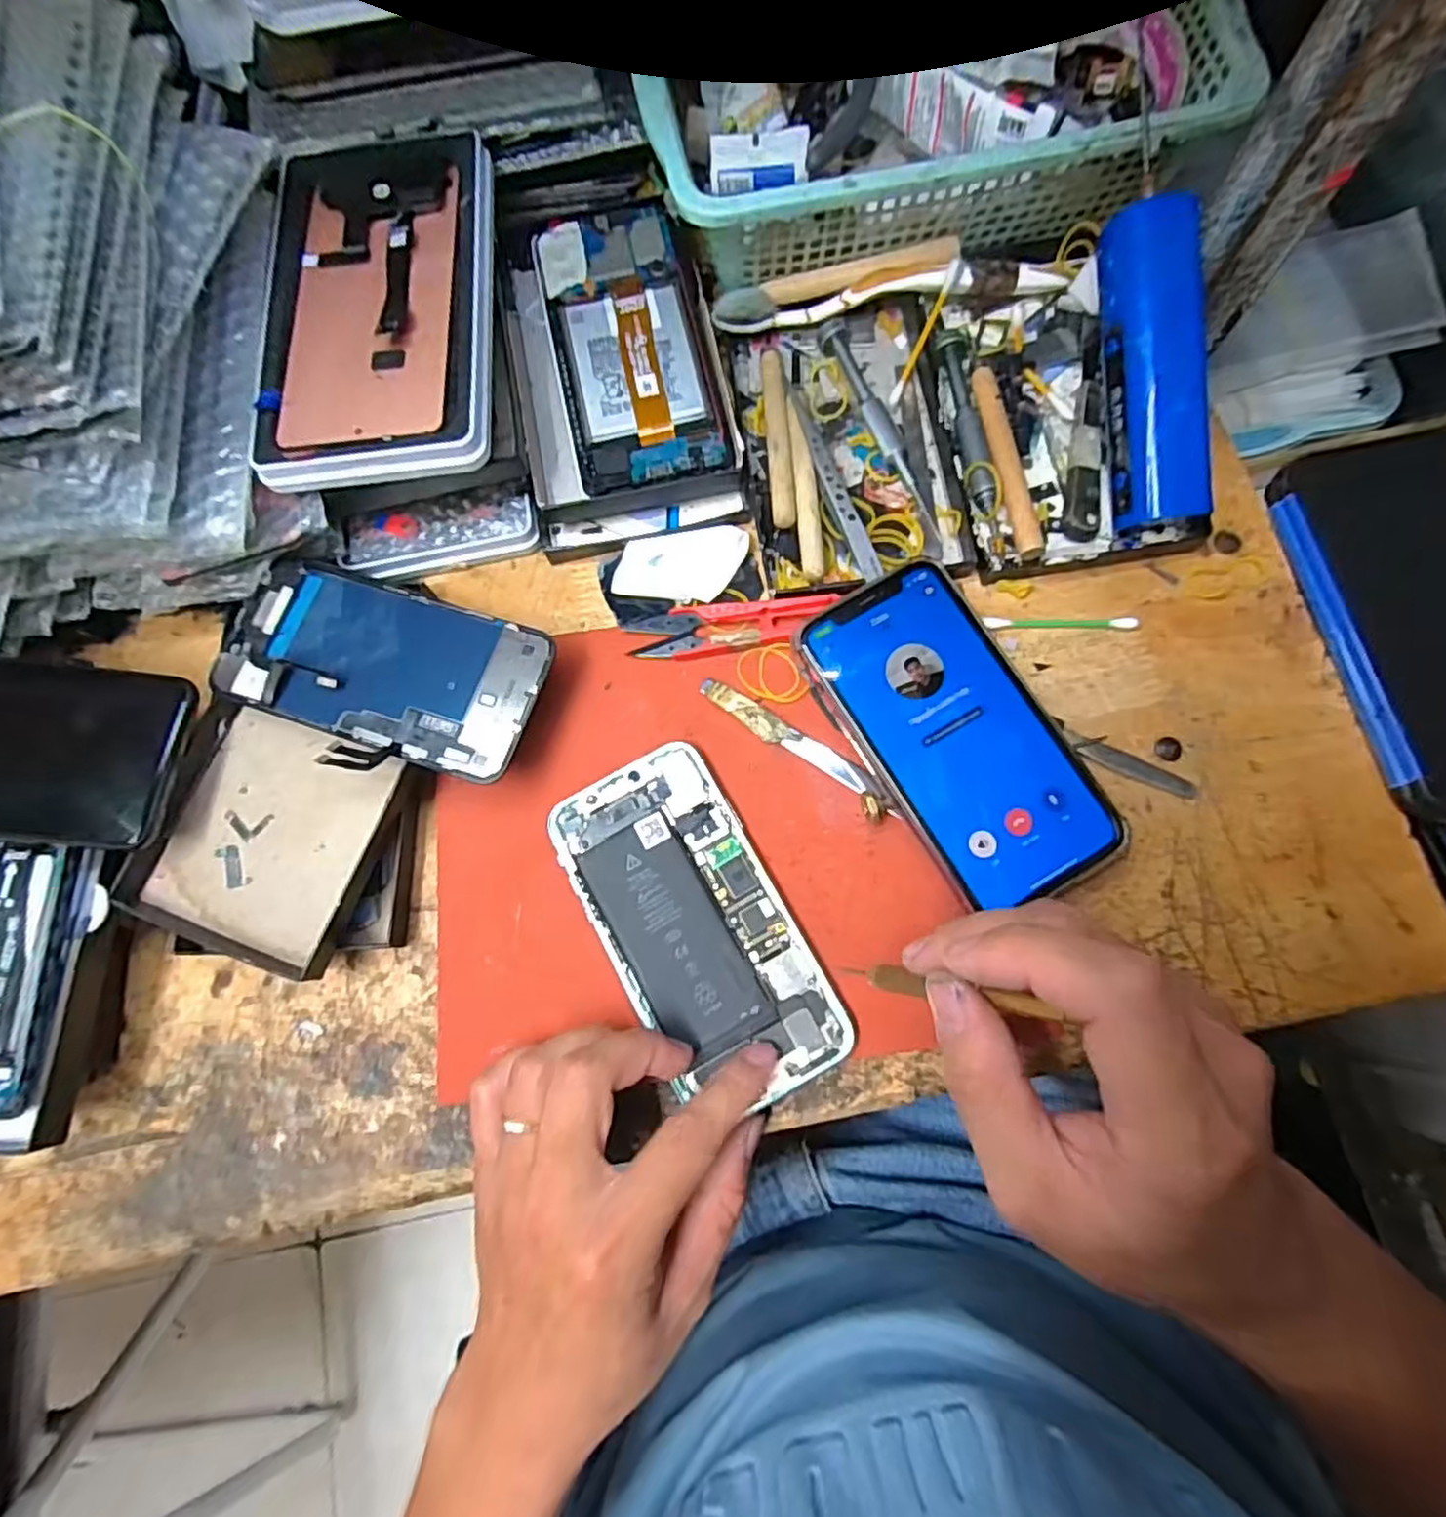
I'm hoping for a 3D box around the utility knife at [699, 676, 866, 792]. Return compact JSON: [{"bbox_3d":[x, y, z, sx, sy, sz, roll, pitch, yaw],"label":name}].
[{"bbox_3d":[0.027,-0.011,0.320,0.084,0.004,0.012,33,81,11],"label":"utility knife"}]

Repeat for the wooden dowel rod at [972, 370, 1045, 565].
[{"bbox_3d":[0.134,-0.141,0.341,0.012,0.010,0.100,-12,76,1],"label":"wooden dowel rod"}]

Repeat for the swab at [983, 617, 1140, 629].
[{"bbox_3d":[0.156,-0.063,0.329,0.067,0.007,0.007,3,77,5],"label":"swab"}]

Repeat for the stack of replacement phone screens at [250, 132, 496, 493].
[{"bbox_3d":[-0.155,-0.207,0.321,0.100,0.013,0.174,-3,76,3],"label":"stack of replacement phone screens"}]

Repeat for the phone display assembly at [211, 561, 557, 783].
[{"bbox_3d":[-0.150,-0.038,0.311,0.139,0.011,0.079,20,78,6],"label":"phone display assembly"}]

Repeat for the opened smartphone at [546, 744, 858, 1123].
[{"bbox_3d":[-0.010,0.069,0.300,0.074,0.004,0.149,-35,76,-5],"label":"opened smartphone"}]

